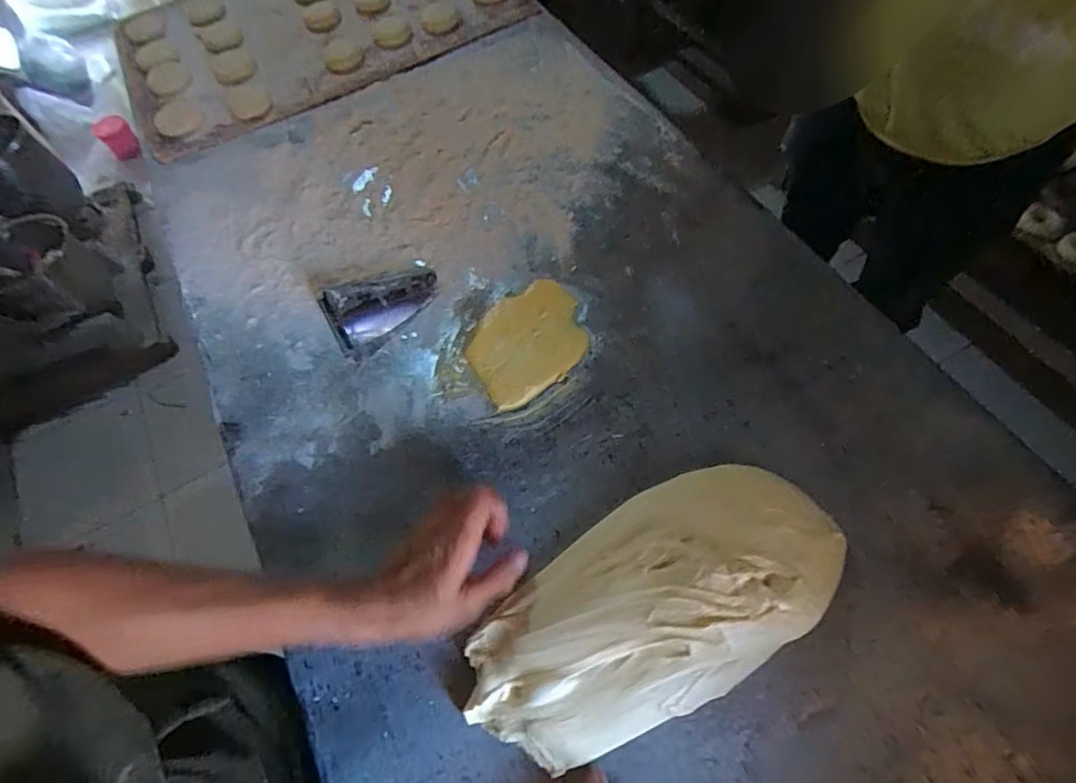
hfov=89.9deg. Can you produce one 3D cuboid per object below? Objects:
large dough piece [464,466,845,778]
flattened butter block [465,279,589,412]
[{"bbox_3d":[0.090,0.160,0.408,0.286,0.053,0.145,-33,64,-12],"label":"large dough piece"},{"bbox_3d":[-0.010,-0.051,0.549,0.126,0.011,0.116,-30,63,-10],"label":"flattened butter block"}]

